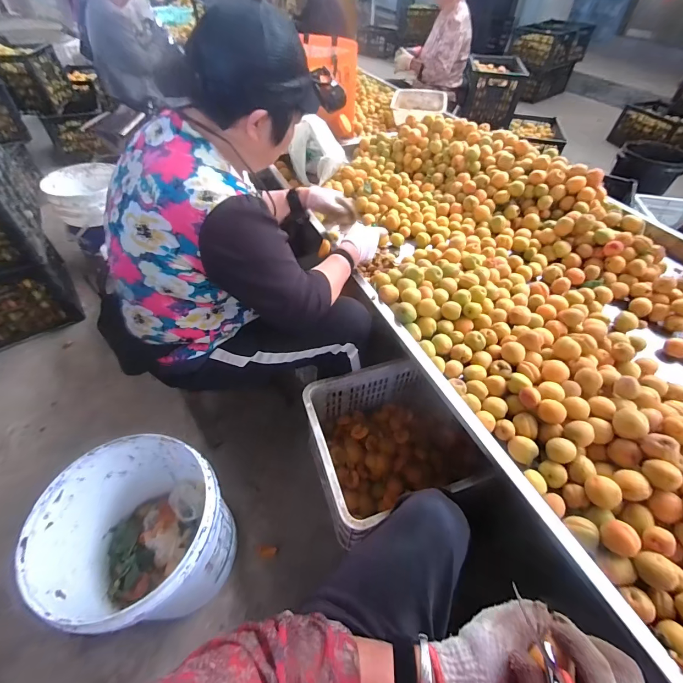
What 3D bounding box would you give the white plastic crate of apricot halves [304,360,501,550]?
[{"bbox_3d":[0.096,0.275,0.895,0.319,0.211,0.364,-11,51,-11],"label":"white plastic crate of apricot halves"}]

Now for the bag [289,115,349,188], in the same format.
[{"bbox_3d":[-0.084,-0.707,1.246,0.201,0.183,0.250,0,49,-2],"label":"bag"}]

